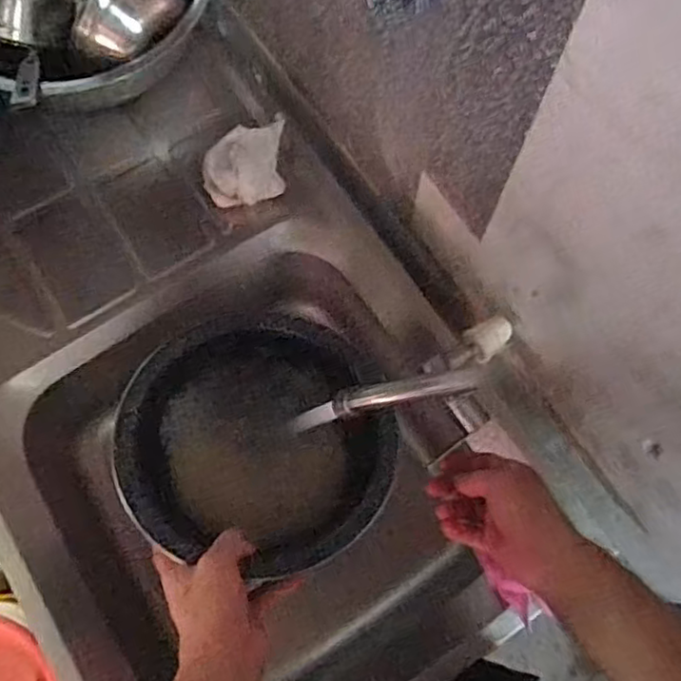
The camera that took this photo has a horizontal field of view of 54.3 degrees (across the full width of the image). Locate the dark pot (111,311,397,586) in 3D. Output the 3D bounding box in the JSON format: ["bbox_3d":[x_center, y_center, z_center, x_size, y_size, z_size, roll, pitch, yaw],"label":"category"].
[{"bbox_3d":[-0.072,0.094,0.618,0.249,0.109,0.219,18,72,5],"label":"dark pot"}]

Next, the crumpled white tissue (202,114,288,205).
[{"bbox_3d":[-0.111,-0.211,0.771,0.093,0.051,0.123,-4,72,-3],"label":"crumpled white tissue"}]

